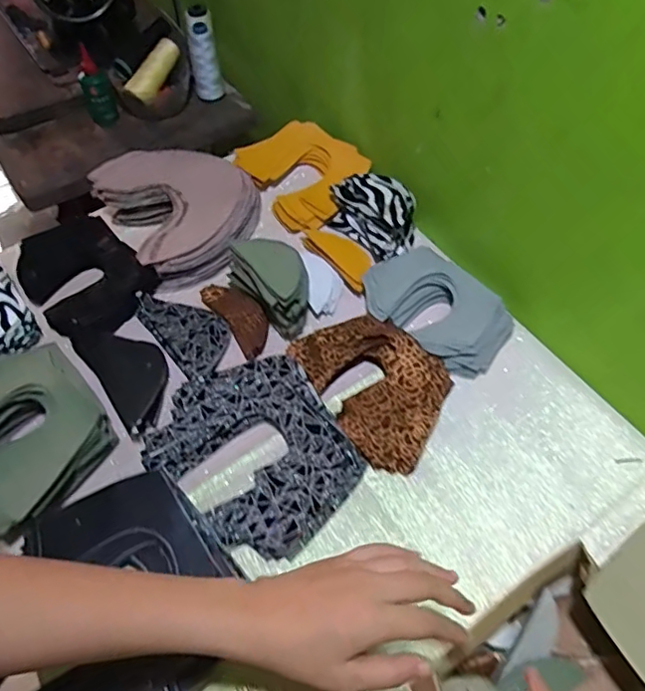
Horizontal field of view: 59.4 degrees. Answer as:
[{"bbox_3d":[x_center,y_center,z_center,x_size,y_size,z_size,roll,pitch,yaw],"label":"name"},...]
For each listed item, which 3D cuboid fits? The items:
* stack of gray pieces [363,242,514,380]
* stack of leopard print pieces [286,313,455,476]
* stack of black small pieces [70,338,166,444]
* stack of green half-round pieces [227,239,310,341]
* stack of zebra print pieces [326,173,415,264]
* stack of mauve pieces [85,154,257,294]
[{"bbox_3d":[0.135,-0.041,0.673,0.115,0.044,0.173,-38,64,-24],"label":"stack of gray pieces"},{"bbox_3d":[0.063,0.039,0.621,0.133,0.045,0.187,-28,61,-19],"label":"stack of leopard print pieces"},{"bbox_3d":[-0.211,0.029,0.625,0.072,0.030,0.152,-32,62,-21],"label":"stack of black small pieces"},{"bbox_3d":[-0.061,-0.077,0.670,0.067,0.071,0.131,-29,61,-20],"label":"stack of green half-round pieces"},{"bbox_3d":[0.072,-0.174,0.739,0.083,0.069,0.135,-29,61,-20],"label":"stack of zebra print pieces"},{"bbox_3d":[-0.173,-0.186,0.736,0.186,0.060,0.180,-29,61,-19],"label":"stack of mauve pieces"}]

